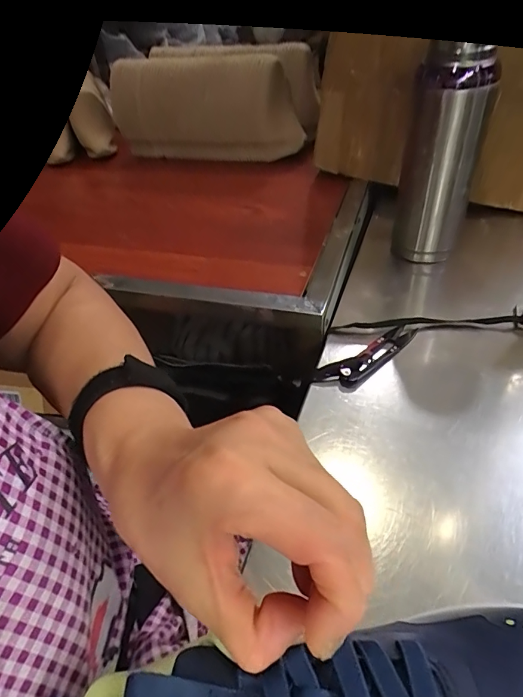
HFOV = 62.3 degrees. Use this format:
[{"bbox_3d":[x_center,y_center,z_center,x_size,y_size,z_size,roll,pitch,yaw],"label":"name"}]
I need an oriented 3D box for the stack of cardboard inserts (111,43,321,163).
[{"bbox_3d":[-0.072,-0.396,0.721,0.328,0.159,0.107,10,47,19],"label":"stack of cardboard inserts"}]

